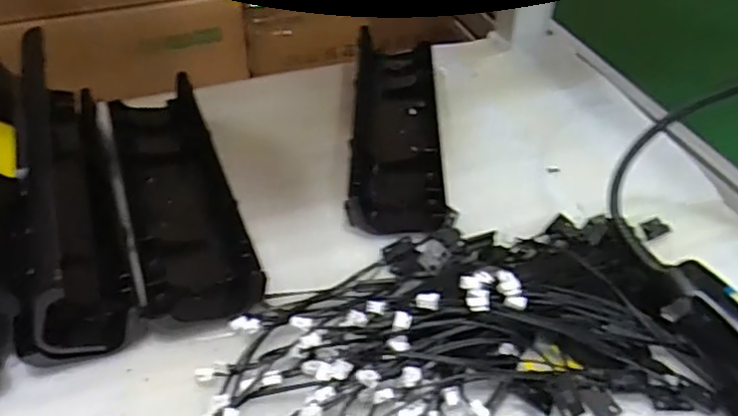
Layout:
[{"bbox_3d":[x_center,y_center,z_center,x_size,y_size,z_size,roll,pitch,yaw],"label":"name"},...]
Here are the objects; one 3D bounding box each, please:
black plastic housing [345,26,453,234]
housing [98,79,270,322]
[{"bbox_3d":[0.023,-0.078,0.546,0.070,0.034,0.255,2,43,0],"label":"black plastic housing"},{"bbox_3d":[-0.138,-0.015,0.467,0.072,0.034,0.237,-15,46,-18],"label":"housing"}]

